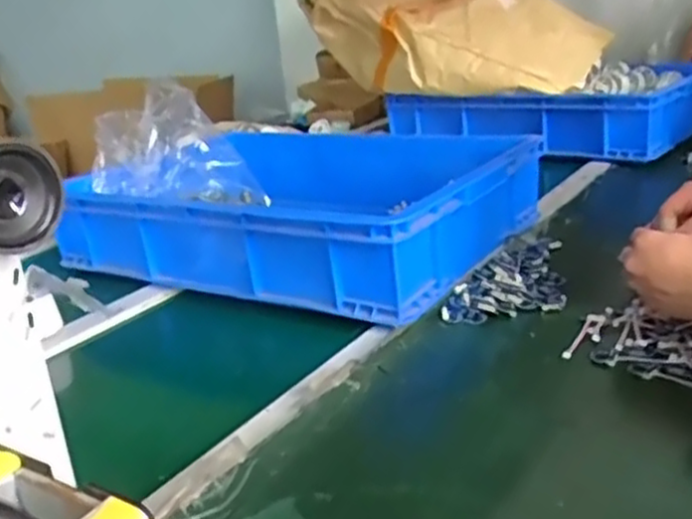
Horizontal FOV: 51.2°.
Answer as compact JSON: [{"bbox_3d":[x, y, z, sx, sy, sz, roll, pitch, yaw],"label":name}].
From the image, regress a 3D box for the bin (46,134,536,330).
[{"bbox_3d":[-0.073,-0.075,1.017,0.579,0.120,0.388,9,24,33],"label":"bin"}]

